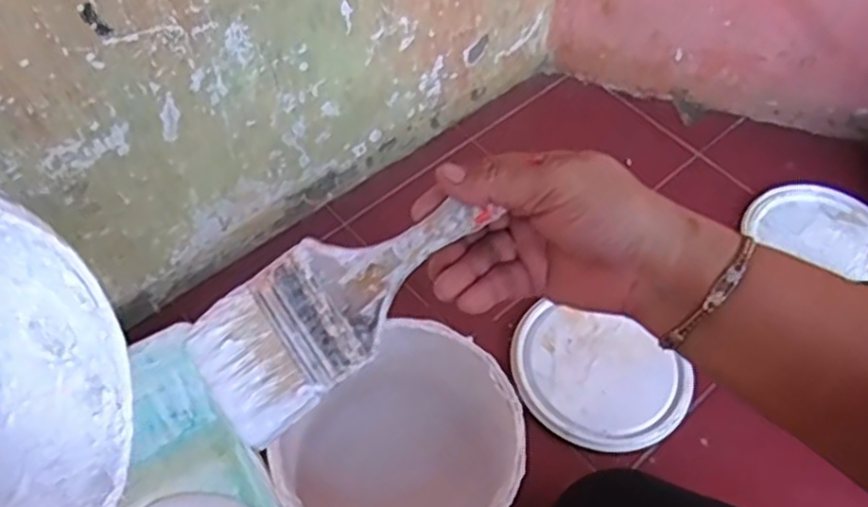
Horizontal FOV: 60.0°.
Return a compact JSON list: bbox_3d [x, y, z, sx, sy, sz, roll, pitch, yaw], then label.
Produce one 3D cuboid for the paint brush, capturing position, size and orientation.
[{"bbox_3d":[-0.049,0.023,0.398,0.166,0.018,0.072,-37,63,0],"label":"paint brush"}]

